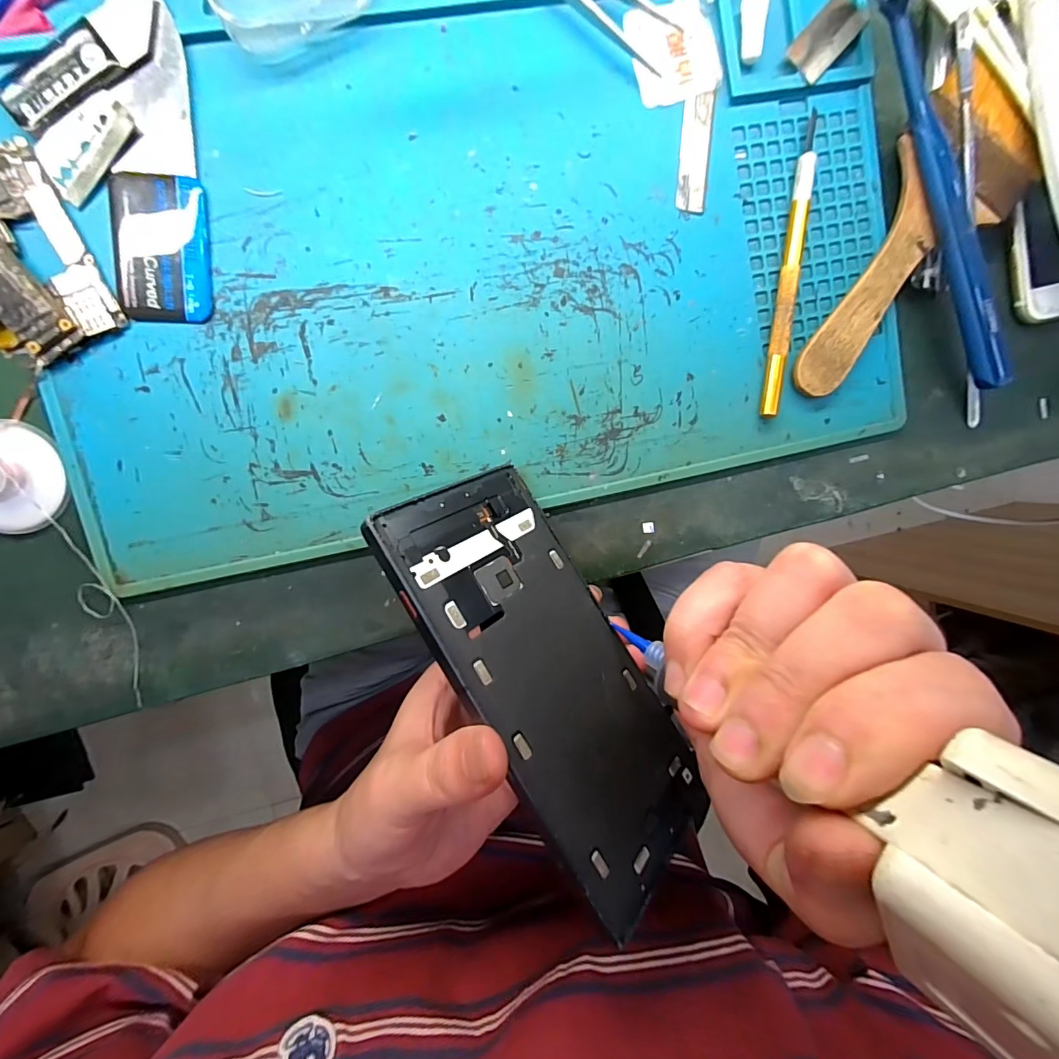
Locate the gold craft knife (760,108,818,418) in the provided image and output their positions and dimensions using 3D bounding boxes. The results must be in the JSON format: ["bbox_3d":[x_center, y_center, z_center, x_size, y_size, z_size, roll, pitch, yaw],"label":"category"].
[{"bbox_3d":[0.121,-0.120,0.221,0.007,0.008,0.132,5,97,-7],"label":"gold craft knife"}]

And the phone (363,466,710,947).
[{"bbox_3d":[0.011,0.054,0.183,0.079,0.004,0.163,-28,85,-44],"label":"phone"}]

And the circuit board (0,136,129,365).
[{"bbox_3d":[-0.196,-0.105,0.183,0.042,0.008,0.073,-25,99,-3],"label":"circuit board"}]

